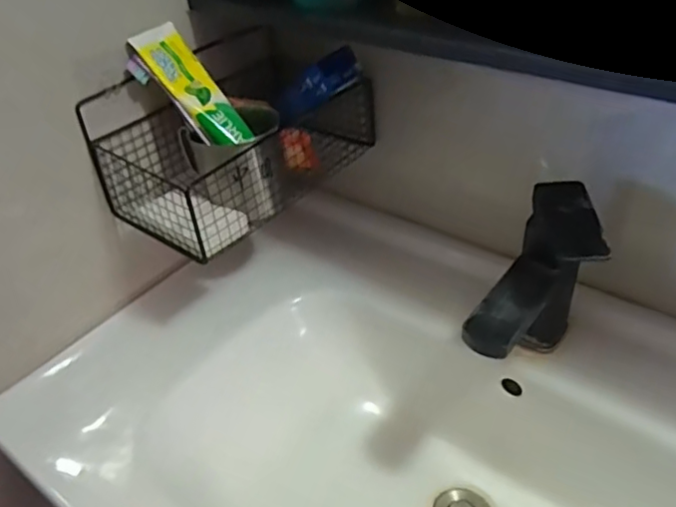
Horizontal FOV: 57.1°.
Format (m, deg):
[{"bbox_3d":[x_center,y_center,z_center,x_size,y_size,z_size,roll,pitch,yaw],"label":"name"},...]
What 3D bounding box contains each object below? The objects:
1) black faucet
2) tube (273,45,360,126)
[{"bbox_3d":[0.170,0.042,0.533,0.073,0.166,0.155,23,45,34],"label":"black faucet"},{"bbox_3d":[-0.025,-0.169,0.639,0.104,0.038,0.026,-26,21,38],"label":"tube"}]

